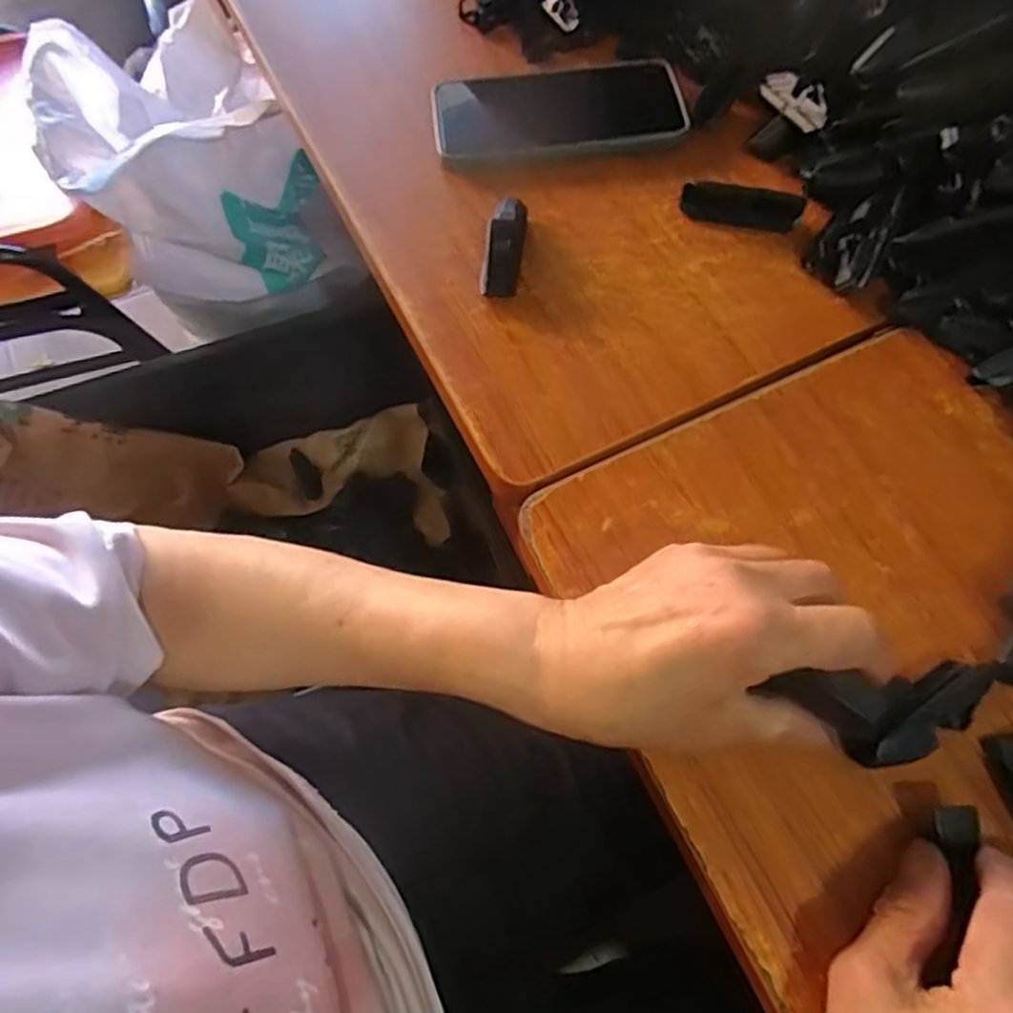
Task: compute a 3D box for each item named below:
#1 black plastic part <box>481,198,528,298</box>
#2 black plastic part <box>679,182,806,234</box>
[{"bbox_3d":[-0.001,-0.157,0.414,0.020,0.023,0.066,9,68,5],"label":"black plastic part"},{"bbox_3d":[0.147,-0.187,0.432,0.074,0.016,0.022,14,69,7],"label":"black plastic part"}]

